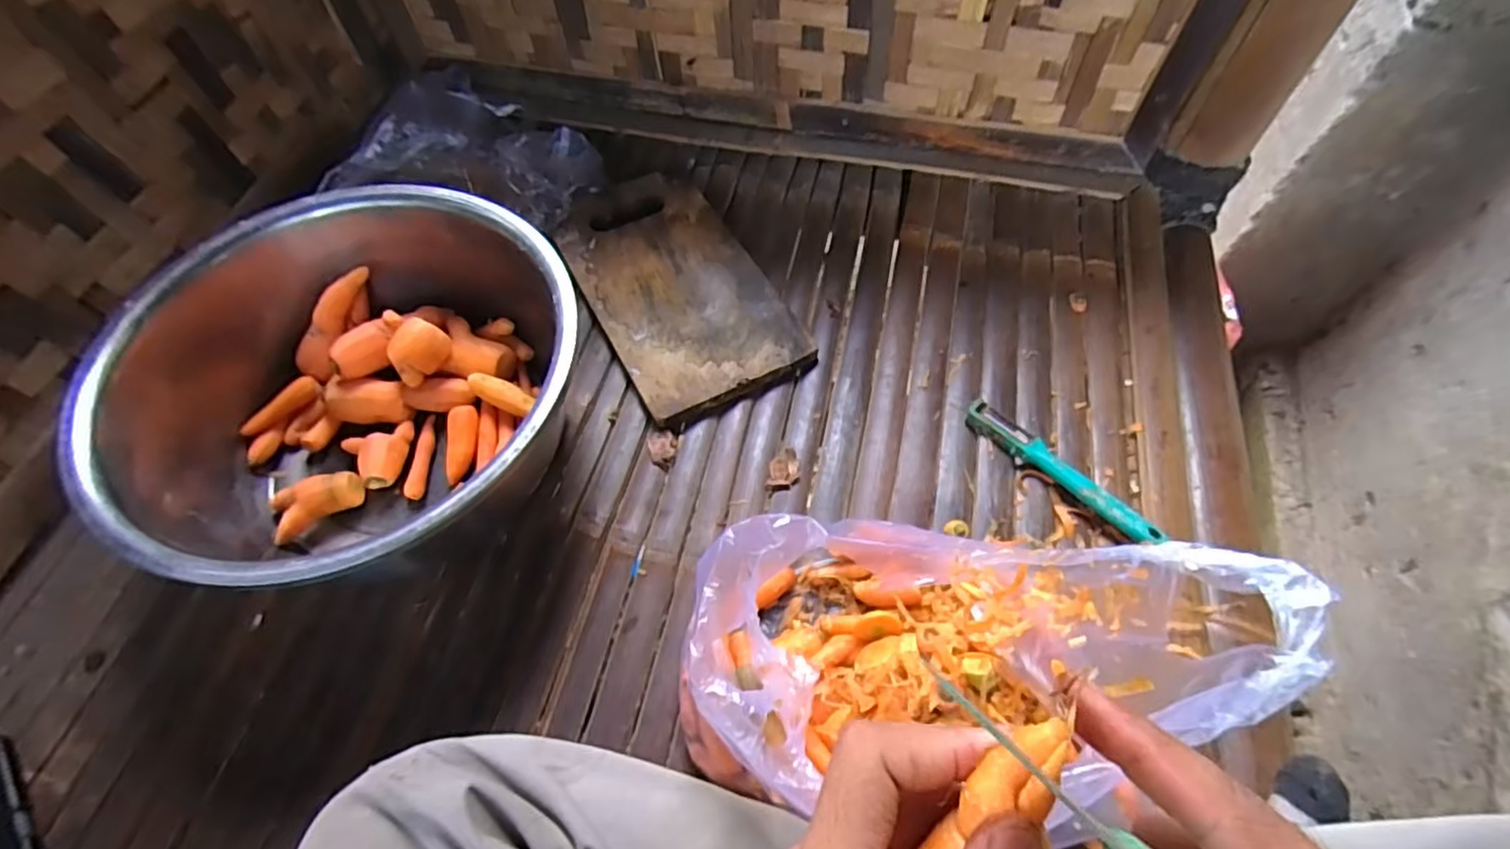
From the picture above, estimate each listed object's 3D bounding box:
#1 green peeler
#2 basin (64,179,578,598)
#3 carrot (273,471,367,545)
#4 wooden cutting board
[{"bbox_3d":[0.236,0.035,0.516,0.024,0.021,0.163,-40,67,-18],"label":"green peeler"},{"bbox_3d":[-0.282,-0.022,0.492,0.314,0.137,0.296,-1,61,2],"label":"basin"},{"bbox_3d":[-0.330,0.055,0.502,0.067,0.023,0.039,-26,63,-11],"label":"carrot"},{"bbox_3d":[-0.076,-0.134,0.622,0.158,0.018,0.276,-27,64,-11],"label":"wooden cutting board"}]

